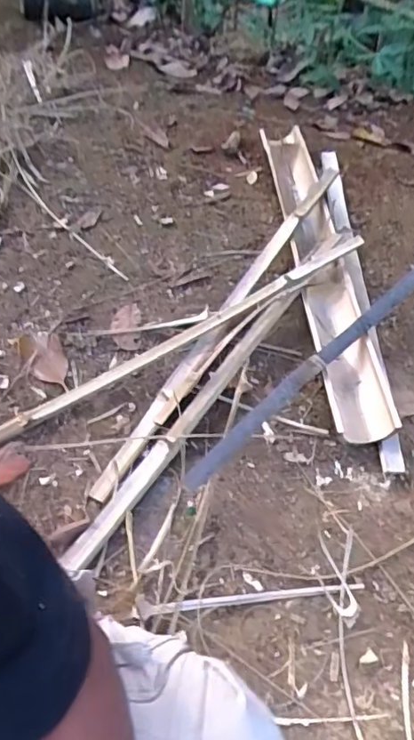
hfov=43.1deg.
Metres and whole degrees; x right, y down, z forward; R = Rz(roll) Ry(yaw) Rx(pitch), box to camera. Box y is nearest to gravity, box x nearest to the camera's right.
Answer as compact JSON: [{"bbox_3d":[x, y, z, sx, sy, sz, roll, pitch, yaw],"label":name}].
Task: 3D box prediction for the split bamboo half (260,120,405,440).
[{"bbox_3d":[0.232,-0.244,1.099,0.122,0.081,0.877,-1,54,-5],"label":"split bamboo half"}]

